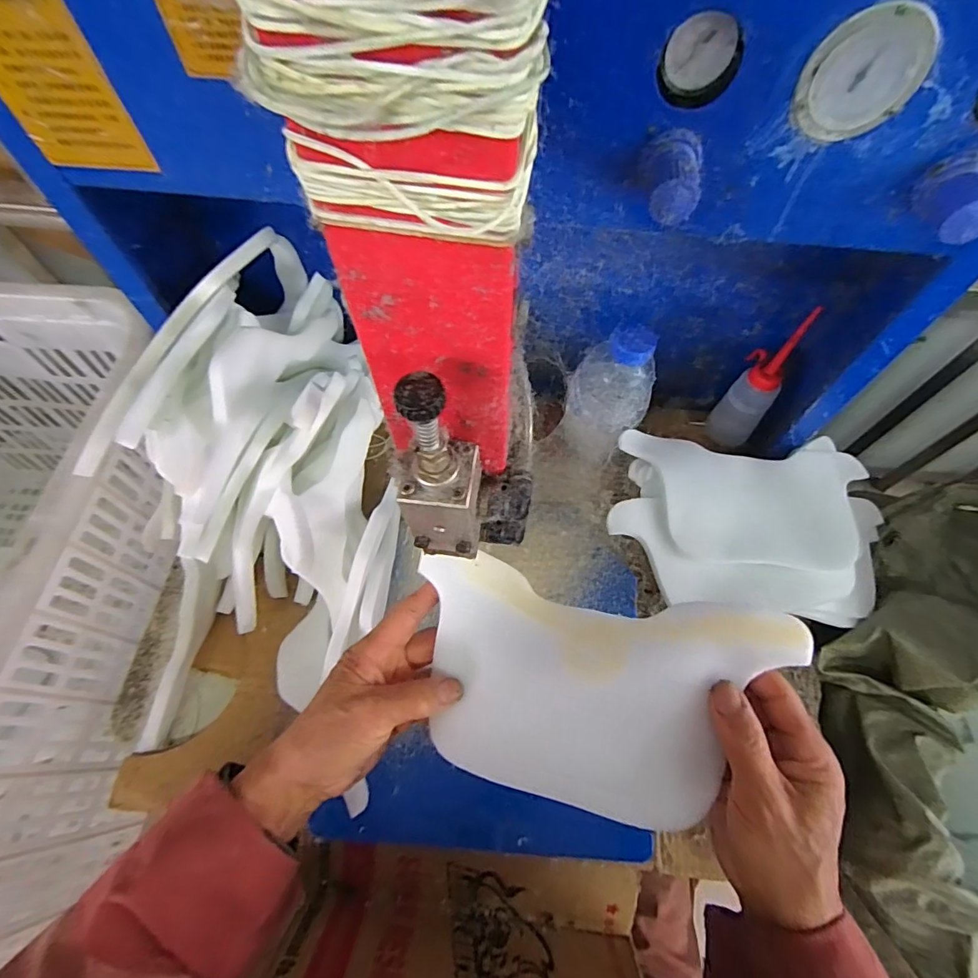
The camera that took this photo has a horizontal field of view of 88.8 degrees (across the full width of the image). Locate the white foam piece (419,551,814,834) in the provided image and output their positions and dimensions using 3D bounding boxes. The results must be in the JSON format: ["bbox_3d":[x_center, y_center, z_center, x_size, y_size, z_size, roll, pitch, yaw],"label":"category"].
[{"bbox_3d":[0.063,0.131,0.321,0.225,0.016,0.139,9,85,14],"label":"white foam piece"}]

